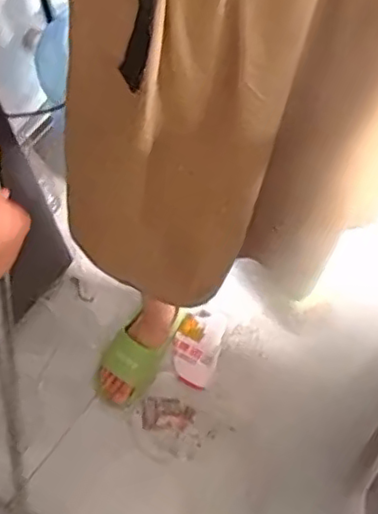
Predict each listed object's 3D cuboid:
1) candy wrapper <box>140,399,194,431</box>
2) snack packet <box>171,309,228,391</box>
[{"bbox_3d":[-0.045,0.325,1.324,0.107,0.007,0.064,-1,67,0],"label":"candy wrapper"},{"bbox_3d":[0.016,0.193,1.372,0.097,0.027,0.172,16,68,7],"label":"snack packet"}]

